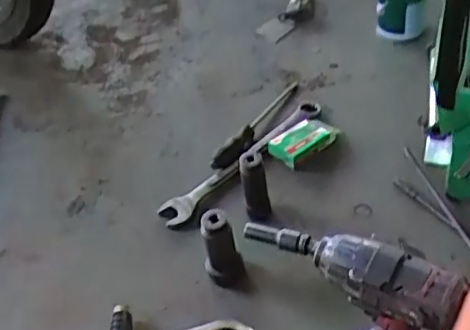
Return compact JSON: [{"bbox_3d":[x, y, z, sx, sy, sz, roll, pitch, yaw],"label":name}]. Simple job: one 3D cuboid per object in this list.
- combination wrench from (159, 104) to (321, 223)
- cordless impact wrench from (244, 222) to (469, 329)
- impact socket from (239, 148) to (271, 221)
[{"bbox_3d":[0.023,-0.018,1.177,0.051,0.033,0.430,31,55,34],"label":"combination wrench"},{"bbox_3d":[0.131,0.179,0.724,0.244,0.253,0.065,22,50,30],"label":"cordless impact wrench"},{"bbox_3d":[0.033,0.032,1.023,0.044,0.106,0.043,-5,43,3],"label":"impact socket"}]

